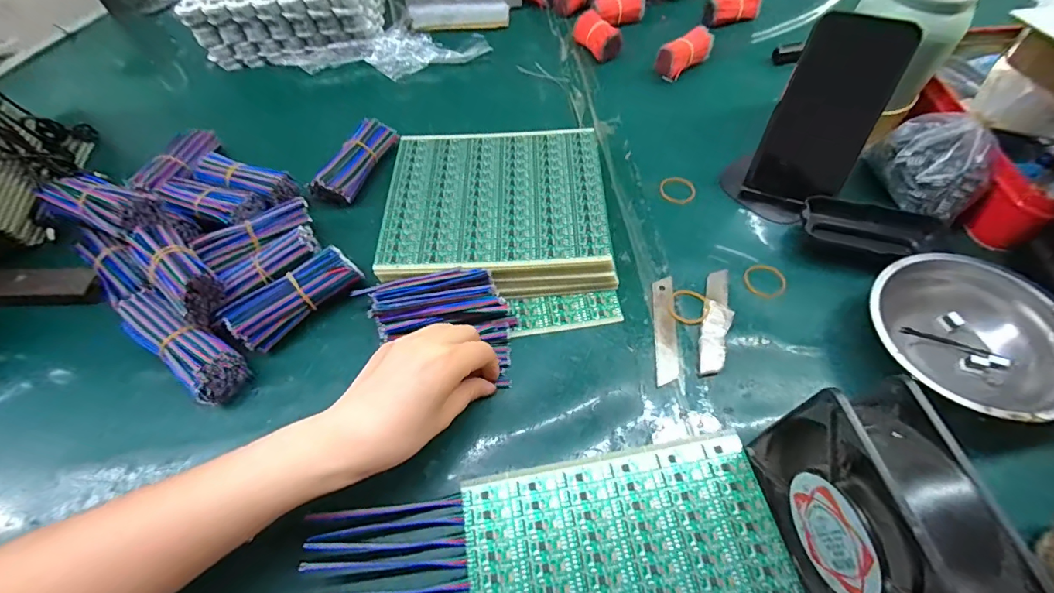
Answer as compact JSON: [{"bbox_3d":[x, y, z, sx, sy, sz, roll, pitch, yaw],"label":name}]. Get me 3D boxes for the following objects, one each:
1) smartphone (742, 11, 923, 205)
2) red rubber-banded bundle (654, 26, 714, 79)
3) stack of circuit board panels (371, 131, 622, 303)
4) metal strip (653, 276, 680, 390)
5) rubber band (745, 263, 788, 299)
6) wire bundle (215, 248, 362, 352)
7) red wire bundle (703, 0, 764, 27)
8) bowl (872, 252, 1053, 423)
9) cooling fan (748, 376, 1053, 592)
[{"bbox_3d":[0.252,-0.153,0.377,0.075,0.143,0.008,24,32,19],"label":"smartphone"},{"bbox_3d":[0.190,-0.292,0.535,0.077,0.037,0.038,-37,64,-18],"label":"red rubber-banded bundle"},{"bbox_3d":[-0.029,-0.084,0.416,0.193,0.036,0.179,-3,59,0],"label":"stack of circuit board panels"},{"bbox_3d":[0.113,0.025,0.362,0.019,0.004,0.098,5,59,5],"label":"metal strip"},{"bbox_3d":[0.203,-0.013,0.377,0.033,0.004,0.032,-1,59,2],"label":"rubber band"},{"bbox_3d":[-0.189,0.002,0.369,0.101,0.039,0.034,-37,64,-18],"label":"wire bundle"},{"bbox_3d":[0.272,-0.381,0.584,0.071,0.035,0.030,-6,59,-2],"label":"red wire bundle"},{"bbox_3d":[0.315,0.027,0.320,0.116,0.038,0.123,-40,65,-20],"label":"bowl"},{"bbox_3d":[0.173,0.120,0.228,0.039,0.120,0.122,-10,59,-4],"label":"cooling fan"}]

